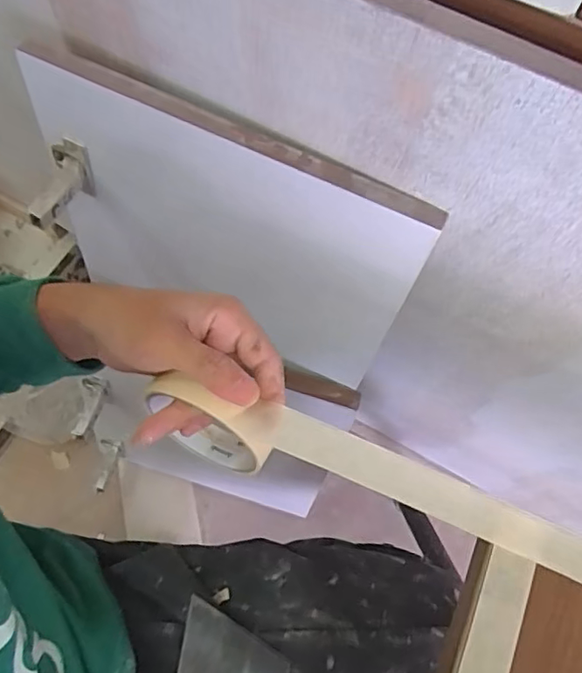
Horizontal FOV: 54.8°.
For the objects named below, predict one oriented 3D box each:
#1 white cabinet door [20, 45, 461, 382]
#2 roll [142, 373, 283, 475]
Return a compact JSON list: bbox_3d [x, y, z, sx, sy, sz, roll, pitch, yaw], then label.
[{"bbox_3d":[-0.060,-0.080,0.499,0.319,0.251,0.019,24,58,3],"label":"white cabinet door"},{"bbox_3d":[-0.051,0.060,0.359,0.083,0.085,0.031,16,68,4],"label":"roll"}]

